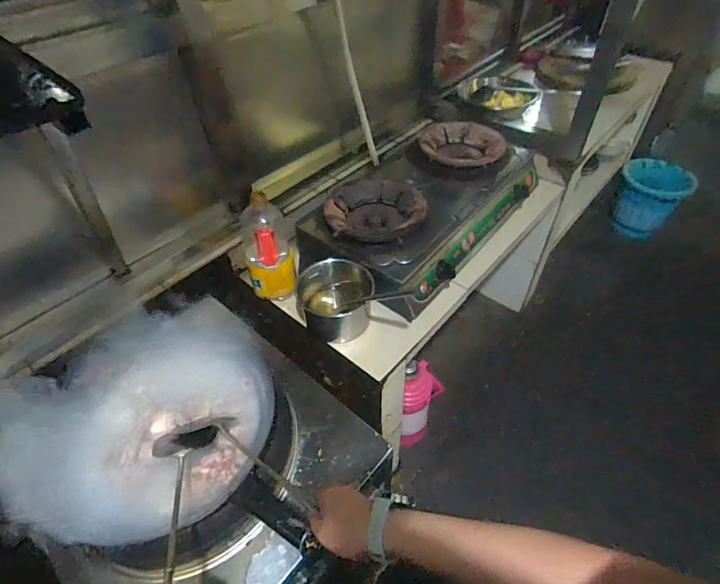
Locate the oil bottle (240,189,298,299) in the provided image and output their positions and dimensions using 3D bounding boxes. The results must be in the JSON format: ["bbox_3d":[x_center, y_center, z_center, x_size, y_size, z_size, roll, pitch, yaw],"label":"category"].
[{"bbox_3d":[-0.219,-0.113,0.957,0.108,0.246,0.131,-11,47,-7],"label":"oil bottle"}]

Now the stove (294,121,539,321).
[{"bbox_3d":[0.189,-0.252,1.125,0.365,0.149,0.656,32,56,29],"label":"stove"}]

